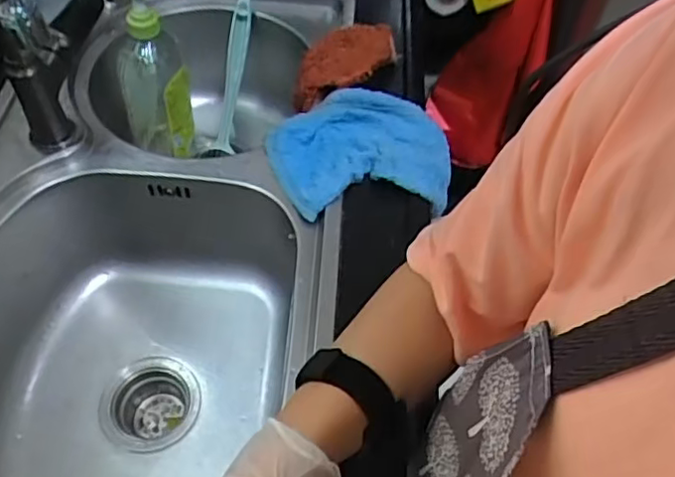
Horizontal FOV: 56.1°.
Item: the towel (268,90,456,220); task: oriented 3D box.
[{"bbox_3d":[0.021,-0.092,0.677,0.189,0.043,0.141,1,54,-4],"label":"towel"}]

